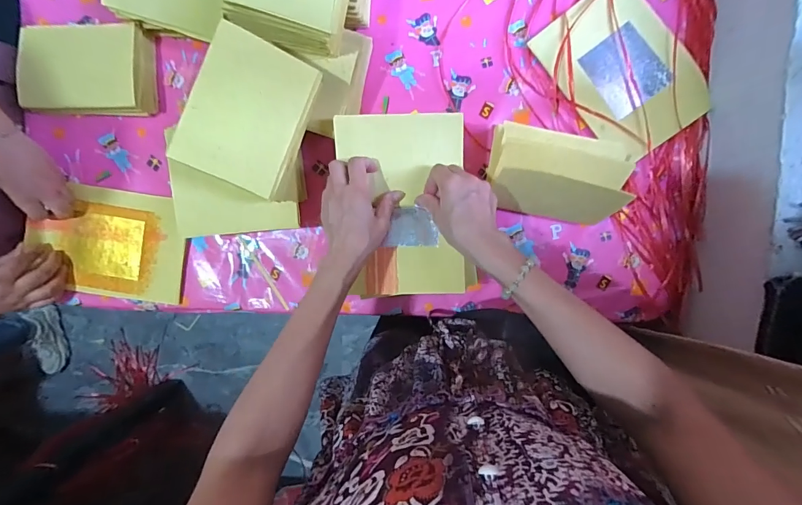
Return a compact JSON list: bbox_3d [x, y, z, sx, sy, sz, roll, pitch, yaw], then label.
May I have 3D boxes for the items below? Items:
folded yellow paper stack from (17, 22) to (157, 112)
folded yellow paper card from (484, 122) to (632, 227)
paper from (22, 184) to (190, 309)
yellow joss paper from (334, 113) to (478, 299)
[{"bbox_3d":[-0.442,-0.263,0.567,0.168,0.052,0.120,0,96,1],"label":"folded yellow paper stack"},{"bbox_3d":[0.209,-0.105,0.543,0.174,0.102,0.111,12,96,-1],"label":"folded yellow paper card"},{"bbox_3d":[-0.438,-0.014,0.599,0.216,0.013,0.160,9,91,-5],"label":"paper"},{"bbox_3d":[0.008,-0.061,0.511,0.154,0.032,0.229,-7,96,1],"label":"yellow joss paper"}]

